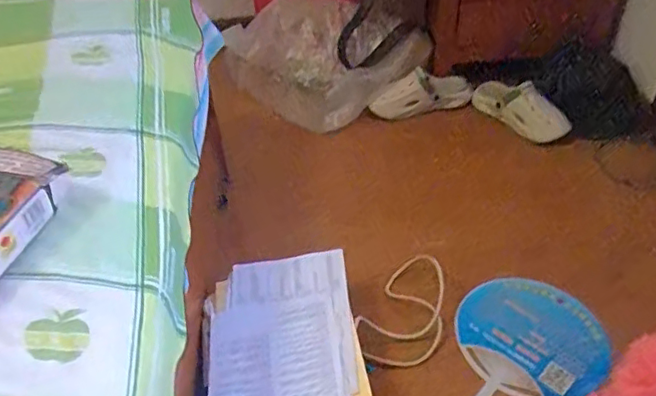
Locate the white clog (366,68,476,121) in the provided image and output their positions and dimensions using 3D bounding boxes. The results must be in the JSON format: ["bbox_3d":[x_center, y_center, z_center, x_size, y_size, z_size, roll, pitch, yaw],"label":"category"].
[{"bbox_3d":[0.259,-0.286,1.653,0.265,0.097,0.107,-9,43,-5],"label":"white clog"}]

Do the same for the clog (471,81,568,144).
[{"bbox_3d":[0.501,-0.252,1.559,0.091,0.091,0.254,-29,48,-25],"label":"clog"}]

